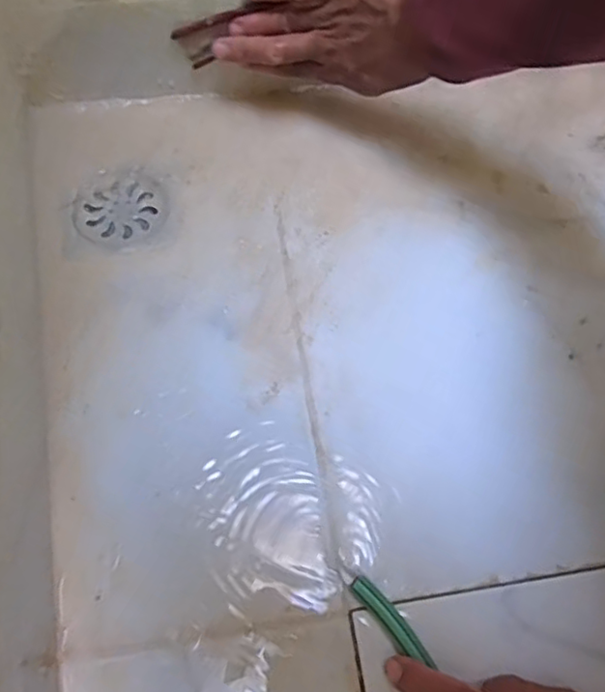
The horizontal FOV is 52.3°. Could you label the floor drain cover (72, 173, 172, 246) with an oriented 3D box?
[{"bbox_3d":[-0.151,-0.115,0.518,0.074,0.006,0.075,11,65,2],"label":"floor drain cover"}]

